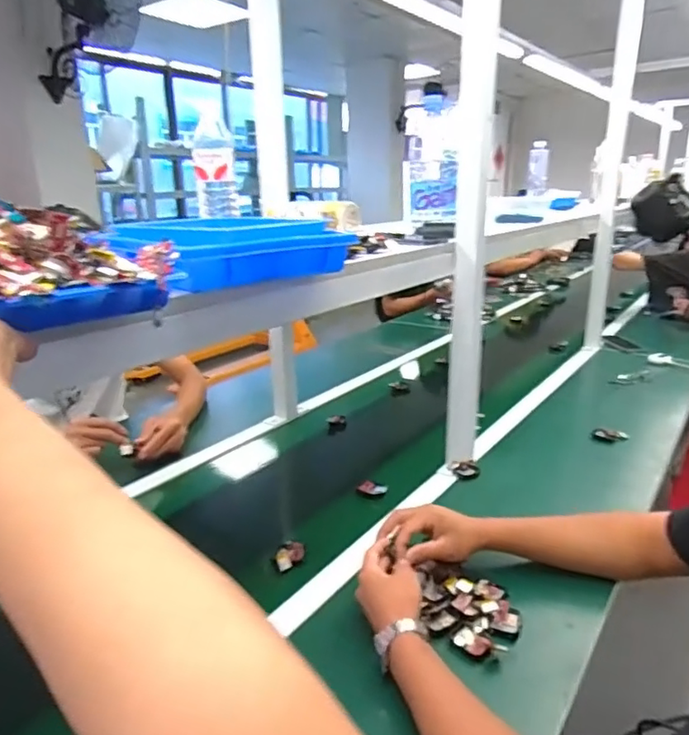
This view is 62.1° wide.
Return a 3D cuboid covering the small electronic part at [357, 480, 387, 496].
[{"bbox_3d":[0.048,0.214,1.008,0.052,0.017,0.022,11,22,31],"label":"small electronic part"}]

